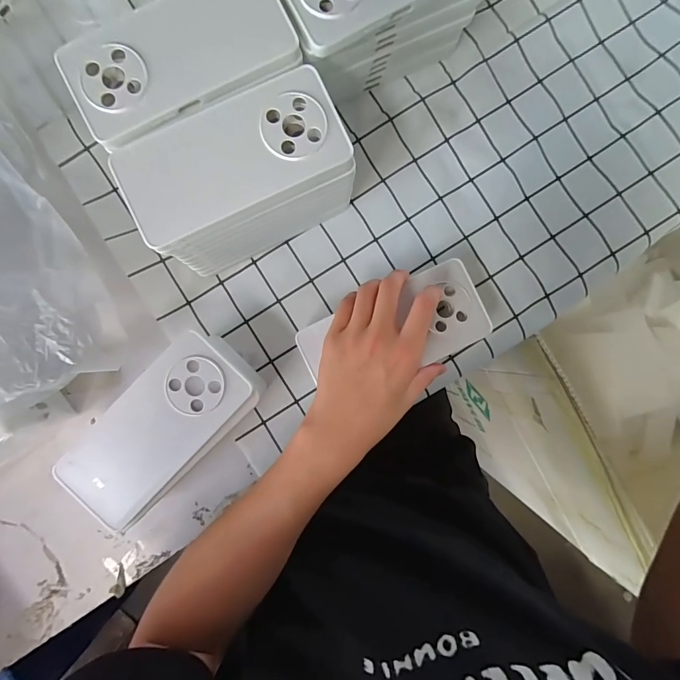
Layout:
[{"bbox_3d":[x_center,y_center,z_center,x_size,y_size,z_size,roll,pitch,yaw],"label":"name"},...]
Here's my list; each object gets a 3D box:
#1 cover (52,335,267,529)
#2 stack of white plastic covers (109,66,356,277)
[{"bbox_3d":[-0.151,0.074,0.319,0.083,0.010,0.177,45,89,0],"label":"cover"},{"bbox_3d":[-0.078,-0.131,0.327,0.167,0.109,0.093,-25,90,-1],"label":"stack of white plastic covers"}]

